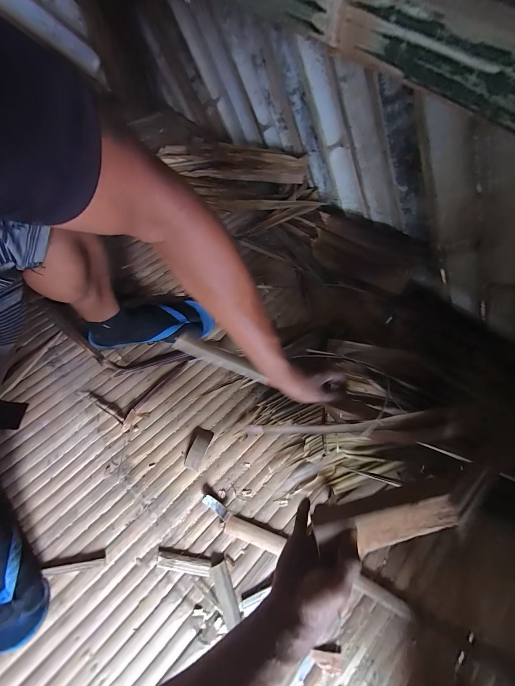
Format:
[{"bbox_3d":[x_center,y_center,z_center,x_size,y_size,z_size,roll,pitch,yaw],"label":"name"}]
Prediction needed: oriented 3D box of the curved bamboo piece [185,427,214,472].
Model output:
[{"bbox_3d":[-0.113,0.202,0.497,0.033,0.010,0.074,17,59,5],"label":"curved bamboo piece"}]

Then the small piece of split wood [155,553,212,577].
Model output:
[{"bbox_3d":[-0.122,0.367,0.428,0.089,0.005,0.021,8,71,2],"label":"small piece of split wood"}]

